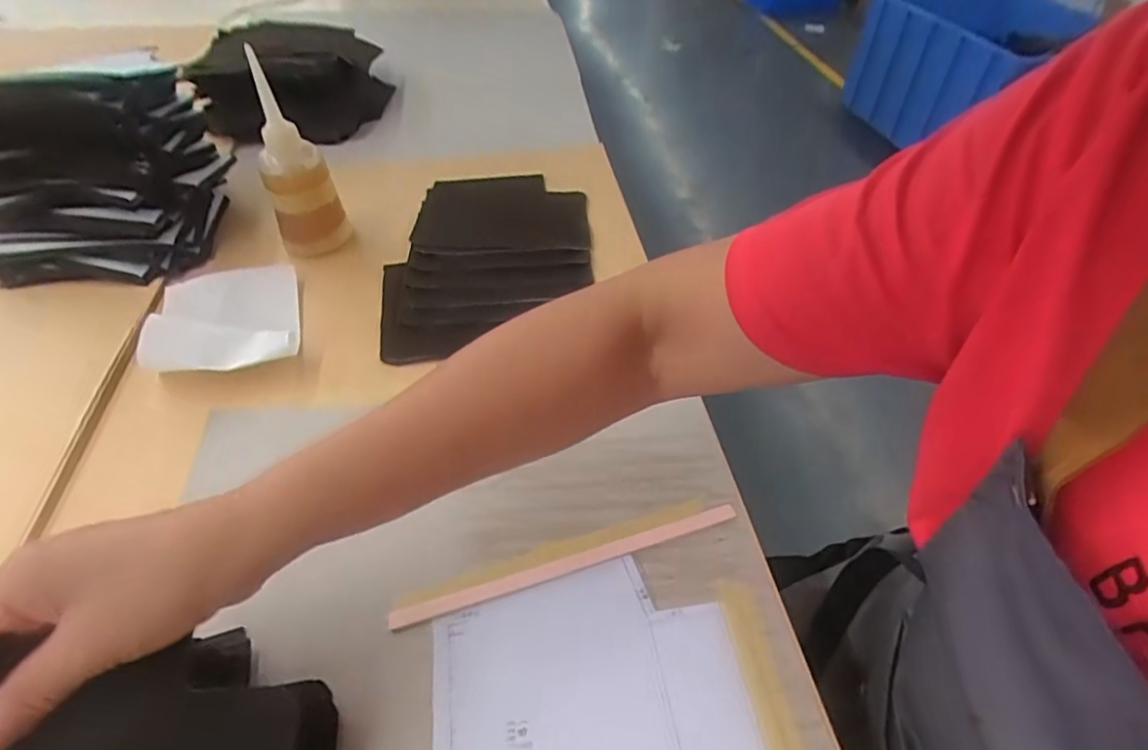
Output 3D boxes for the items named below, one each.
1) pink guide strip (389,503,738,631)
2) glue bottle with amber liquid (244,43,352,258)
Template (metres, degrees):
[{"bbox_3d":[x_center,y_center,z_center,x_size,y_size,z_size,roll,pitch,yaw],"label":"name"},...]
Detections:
[{"bbox_3d":[-0.001,0.113,0.366,0.216,0.009,0.012,-13,48,-13],"label":"pink guide strip"},{"bbox_3d":[-0.256,-0.192,0.552,0.061,0.173,0.054,-18,49,-18],"label":"glue bottle with amber liquid"}]

